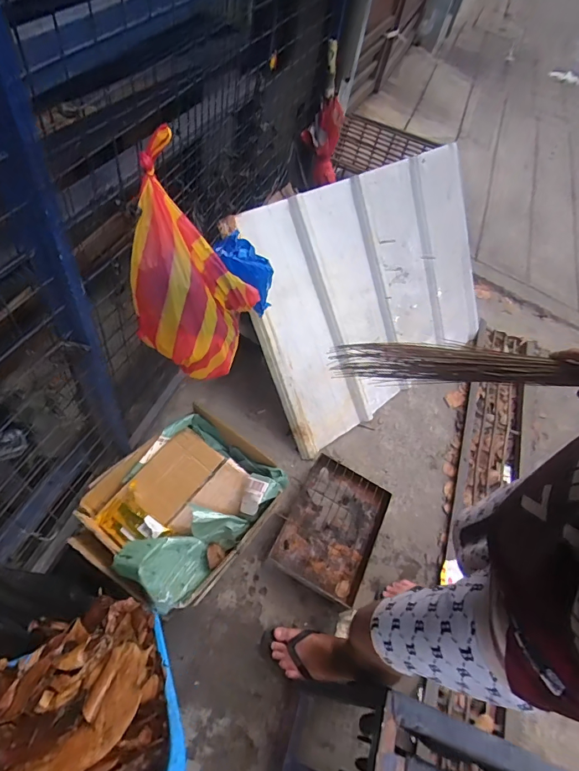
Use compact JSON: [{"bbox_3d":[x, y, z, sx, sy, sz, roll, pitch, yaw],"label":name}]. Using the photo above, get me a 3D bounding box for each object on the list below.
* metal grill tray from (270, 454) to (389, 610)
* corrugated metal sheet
[{"bbox_3d":[0.121,0.412,1.227,0.253,0.113,0.356,22,47,15],"label":"metal grill tray"},{"bbox_3d":[0.338,-0.346,1.536,1.104,0.783,0.105,-30,22,-29],"label":"corrugated metal sheet"}]

